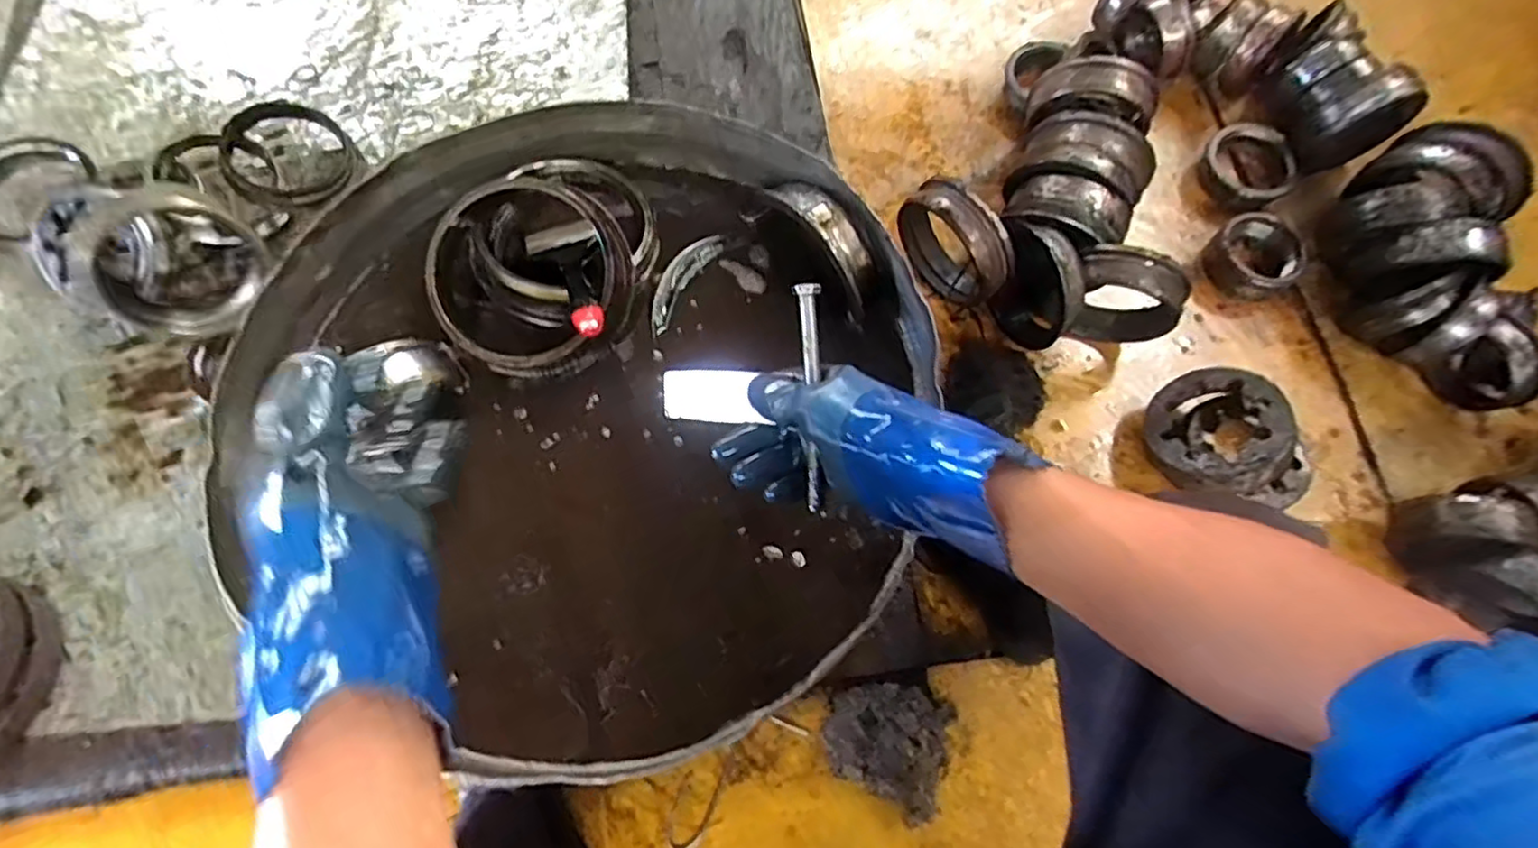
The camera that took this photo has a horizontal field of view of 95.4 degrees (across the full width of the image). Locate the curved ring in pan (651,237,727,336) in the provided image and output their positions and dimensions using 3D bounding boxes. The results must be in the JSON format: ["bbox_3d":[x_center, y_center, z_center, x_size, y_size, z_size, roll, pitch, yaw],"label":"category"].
[{"bbox_3d":[-0.088,-0.144,0.691,0.037,0.013,0.119,30,73,11],"label":"curved ring in pan"}]

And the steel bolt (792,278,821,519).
[{"bbox_3d":[0.028,-0.017,0.468,0.016,0.010,0.152,-3,94,-3],"label":"steel bolt"}]

